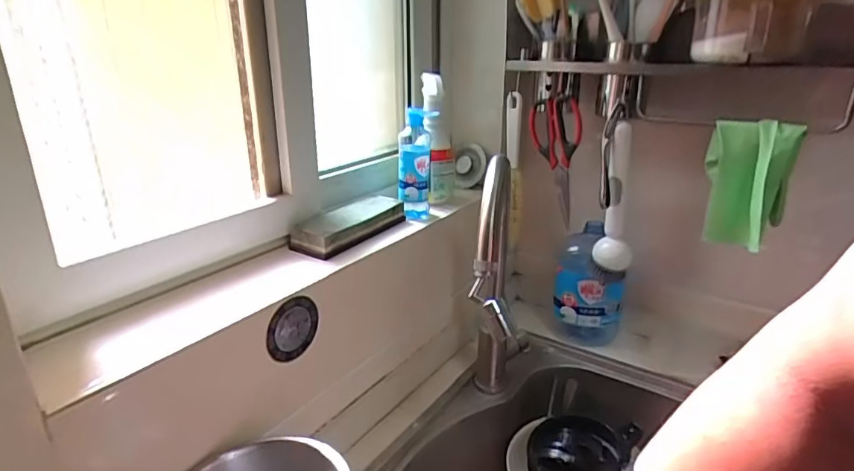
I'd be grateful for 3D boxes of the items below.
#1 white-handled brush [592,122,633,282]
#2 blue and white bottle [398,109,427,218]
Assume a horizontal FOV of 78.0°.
[{"bbox_3d":[0.295,-0.047,0.816,0.053,0.239,0.052,7,21,20],"label":"white-handled brush"},{"bbox_3d":[-0.014,-0.110,0.823,0.058,0.172,0.053,3,21,10],"label":"blue and white bottle"}]

